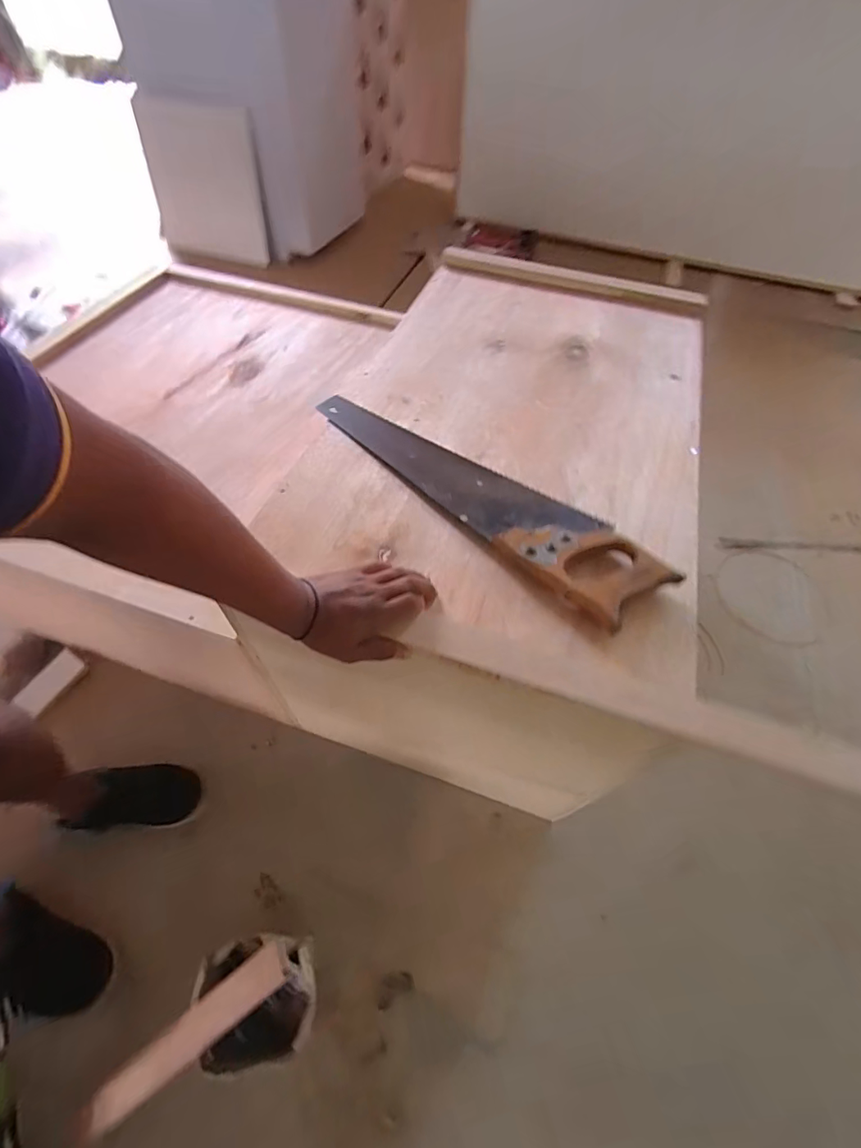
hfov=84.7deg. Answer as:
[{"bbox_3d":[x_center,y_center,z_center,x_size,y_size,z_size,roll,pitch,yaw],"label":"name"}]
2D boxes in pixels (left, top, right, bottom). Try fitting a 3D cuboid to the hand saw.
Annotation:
[{"bbox_3d":[0.053,-0.121,0.609,0.505,0.027,0.120,39,62,22],"label":"hand saw"}]

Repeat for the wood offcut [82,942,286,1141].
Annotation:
[{"bbox_3d":[-0.311,0.588,0.589,0.330,0.025,0.044,-42,64,4],"label":"wood offcut"}]

